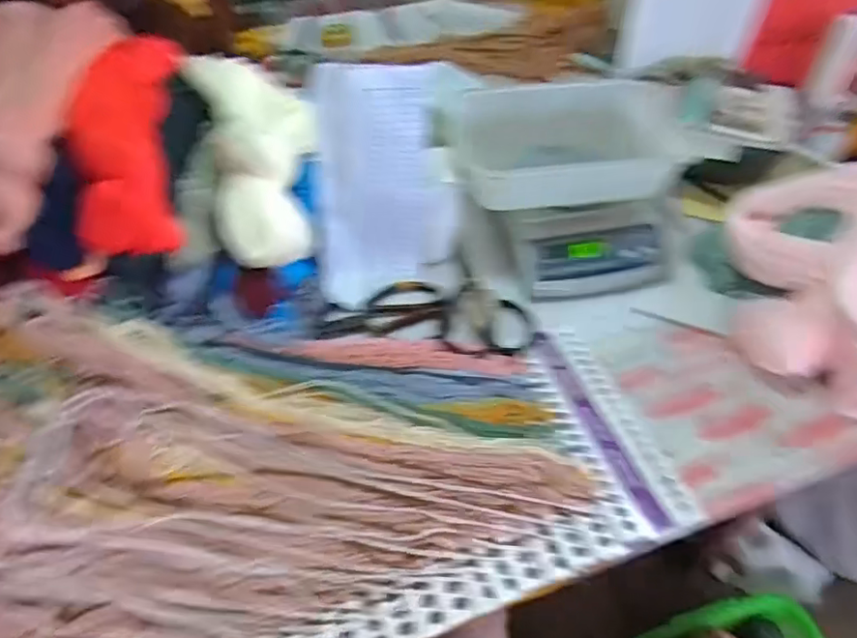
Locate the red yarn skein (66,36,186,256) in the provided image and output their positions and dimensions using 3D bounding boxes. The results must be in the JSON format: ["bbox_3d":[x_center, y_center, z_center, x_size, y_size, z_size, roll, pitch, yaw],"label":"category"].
[{"bbox_3d":[-0.302,-0.205,0.589,0.082,0.088,0.314,-8,64,-7],"label":"red yarn skein"}]

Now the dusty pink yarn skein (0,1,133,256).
[{"bbox_3d":[-0.383,-0.220,0.578,0.091,0.089,0.347,-6,49,-6],"label":"dusty pink yarn skein"}]

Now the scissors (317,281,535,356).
[{"bbox_3d":[0.004,-0.004,0.662,0.225,0.022,0.113,8,49,6],"label":"scissors"}]

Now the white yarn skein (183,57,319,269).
[{"bbox_3d":[-0.185,-0.189,0.630,0.127,0.081,0.278,-10,72,-9],"label":"white yarn skein"}]

